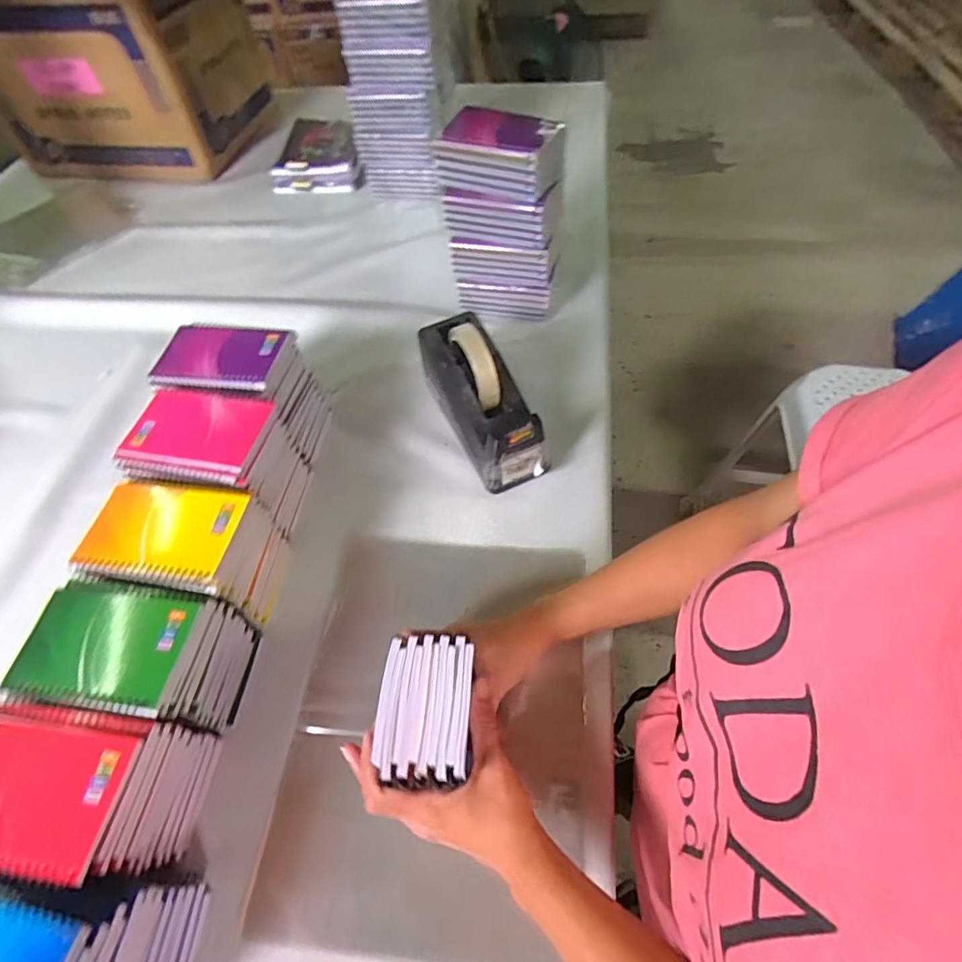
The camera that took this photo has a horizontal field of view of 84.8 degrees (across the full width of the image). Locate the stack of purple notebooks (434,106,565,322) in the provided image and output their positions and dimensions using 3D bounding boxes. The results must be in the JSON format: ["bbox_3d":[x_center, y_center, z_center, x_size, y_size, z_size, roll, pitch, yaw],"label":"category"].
[{"bbox_3d":[0.028,-0.325,0.672,0.142,0.220,0.087,13,58,11],"label":"stack of purple notebooks"}]

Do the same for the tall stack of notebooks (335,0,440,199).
[{"bbox_3d":[-0.137,-0.694,0.879,0.158,0.349,0.209,-2,57,2],"label":"tall stack of notebooks"}]

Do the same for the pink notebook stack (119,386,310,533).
[{"bbox_3d":[-0.270,-0.015,0.556,0.136,0.130,0.098,6,57,6],"label":"pink notebook stack"}]

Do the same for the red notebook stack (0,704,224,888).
[{"bbox_3d":[-0.299,0.238,0.407,0.140,0.122,0.095,5,57,6],"label":"red notebook stack"}]

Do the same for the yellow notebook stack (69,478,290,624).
[{"bbox_3d":[-0.270,0.073,0.502,0.138,0.121,0.093,5,57,6],"label":"yellow notebook stack"}]

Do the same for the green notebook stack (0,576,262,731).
[{"bbox_3d":[-0.291,0.159,0.465,0.138,0.128,0.096,4,57,5],"label":"green notebook stack"}]

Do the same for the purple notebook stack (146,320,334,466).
[{"bbox_3d":[-0.267,-0.098,0.607,0.150,0.134,0.104,7,57,7],"label":"purple notebook stack"}]

